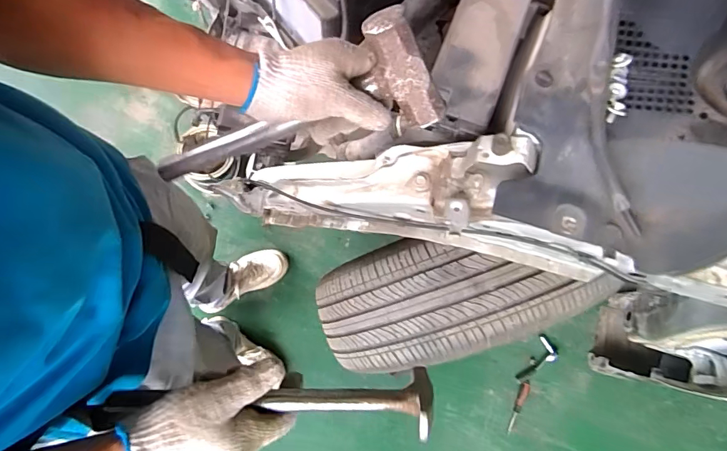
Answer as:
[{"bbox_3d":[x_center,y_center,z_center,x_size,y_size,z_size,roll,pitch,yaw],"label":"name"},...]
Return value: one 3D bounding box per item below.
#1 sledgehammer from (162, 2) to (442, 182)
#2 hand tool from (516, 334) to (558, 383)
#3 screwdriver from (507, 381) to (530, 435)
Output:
[{"bbox_3d":[-0.086,-0.129,0.457,0.313,0.108,0.045,-8,39,17],"label":"sledgehammer"},{"bbox_3d":[0.485,0.380,1.296,0.143,0.019,0.078,-29,80,-8],"label":"hand tool"},{"bbox_3d":[0.435,0.510,1.269,0.025,0.018,0.152,23,77,3],"label":"screwdriver"}]

